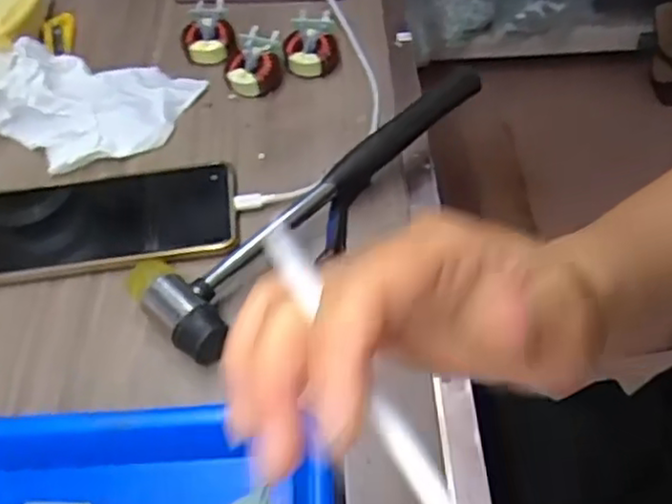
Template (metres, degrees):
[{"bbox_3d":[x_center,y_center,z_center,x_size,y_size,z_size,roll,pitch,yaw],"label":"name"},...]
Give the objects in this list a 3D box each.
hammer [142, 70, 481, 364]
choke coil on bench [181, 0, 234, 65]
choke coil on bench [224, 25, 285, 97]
[{"bbox_3d":[-0.008,-0.041,0.440,0.061,0.048,0.266,31,58,26],"label":"hammer"},{"bbox_3d":[-0.105,-0.179,0.565,0.040,0.031,0.039,-11,50,-6],"label":"choke coil on bench"},{"bbox_3d":[-0.064,-0.145,0.539,0.045,0.032,0.043,-8,50,-3],"label":"choke coil on bench"}]

